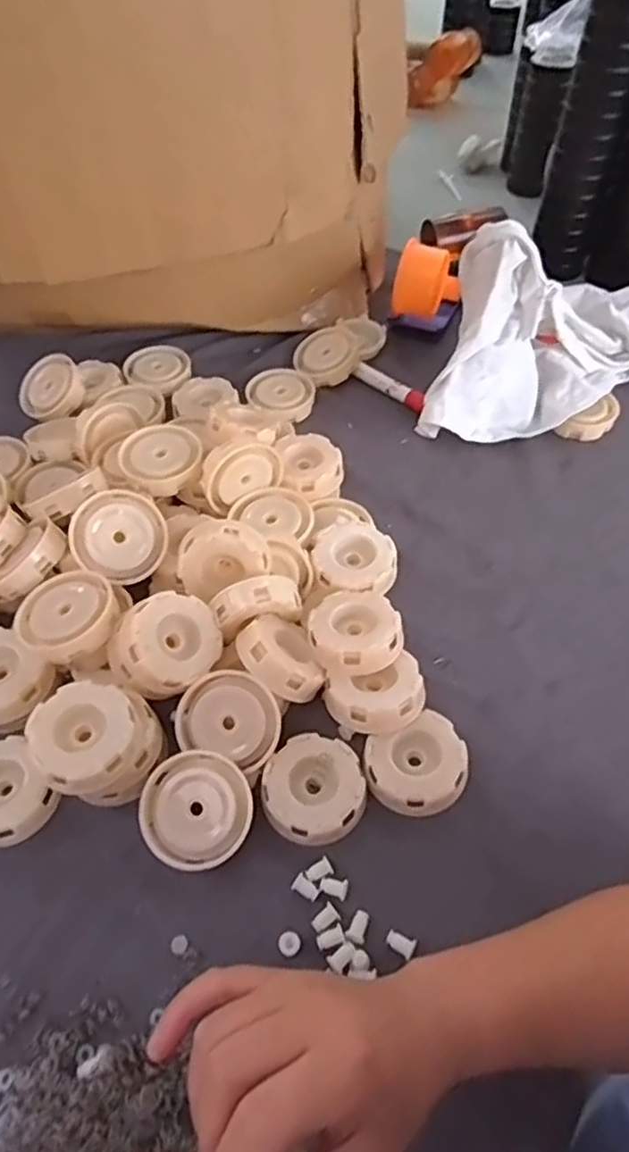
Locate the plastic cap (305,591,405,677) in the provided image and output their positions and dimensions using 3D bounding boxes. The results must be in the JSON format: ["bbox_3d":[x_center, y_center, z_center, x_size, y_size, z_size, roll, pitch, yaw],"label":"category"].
[{"bbox_3d":[0.029,0.040,0.474,0.065,0.021,0.065,1,38,0],"label":"plastic cap"}]

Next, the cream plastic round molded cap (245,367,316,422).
[{"bbox_3d":[-0.033,-0.182,0.670,0.067,0.020,0.072,0,53,1],"label":"cream plastic round molded cap"}]

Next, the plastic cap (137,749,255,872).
[{"bbox_3d":[-0.074,0.145,0.415,0.065,0.026,0.069,0,53,1],"label":"plastic cap"}]

